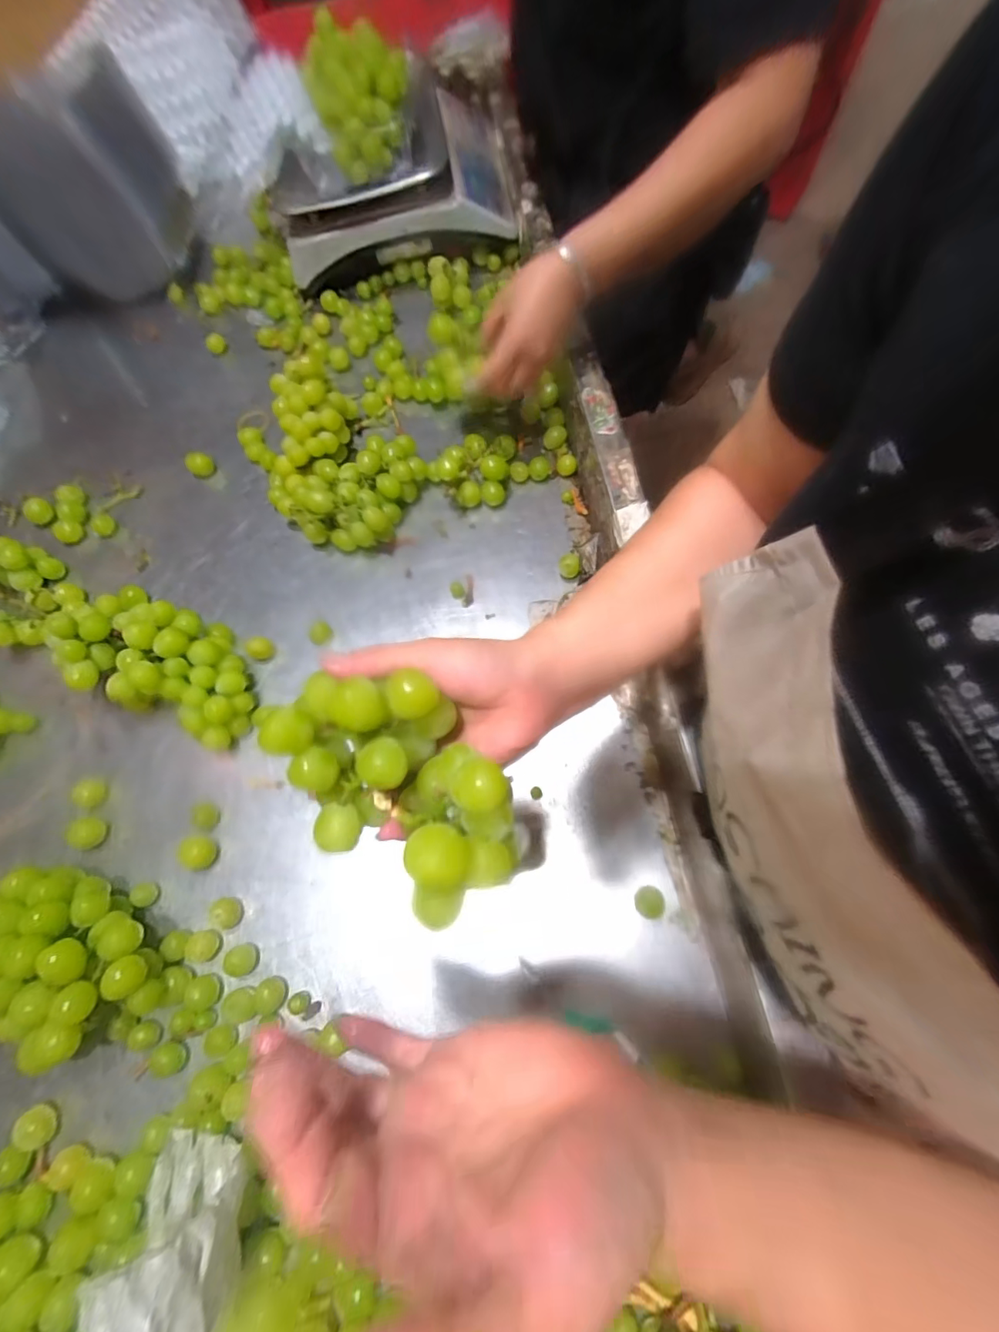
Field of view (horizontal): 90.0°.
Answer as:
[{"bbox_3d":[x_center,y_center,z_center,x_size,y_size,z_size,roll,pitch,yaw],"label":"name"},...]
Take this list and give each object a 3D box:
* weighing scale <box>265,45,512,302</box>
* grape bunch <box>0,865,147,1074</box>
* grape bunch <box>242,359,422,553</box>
[{"bbox_3d":[-0.159,-0.729,0.731,0.324,0.124,0.294,-12,67,0],"label":"weighing scale"},{"bbox_3d":[-0.347,0.227,0.392,0.144,0.072,0.108,39,76,19],"label":"grape bunch"},{"bbox_3d":[-0.194,-0.242,0.573,0.157,0.085,0.223,-38,69,-11],"label":"grape bunch"}]

